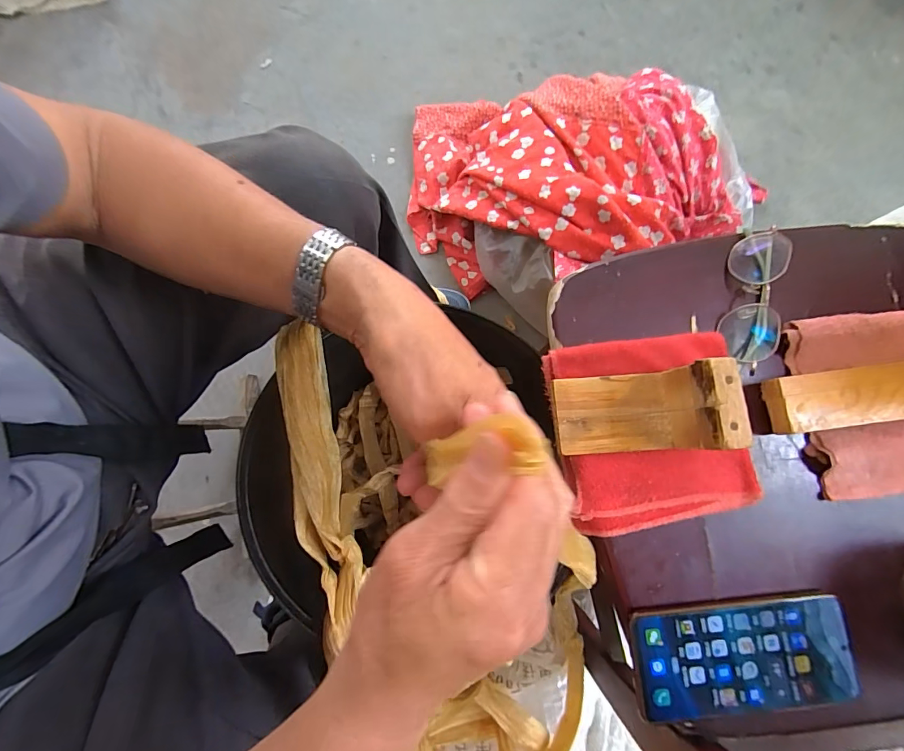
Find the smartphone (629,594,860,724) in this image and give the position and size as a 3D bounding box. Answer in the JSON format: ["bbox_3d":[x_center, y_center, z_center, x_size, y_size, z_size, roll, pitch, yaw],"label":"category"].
[{"bbox_3d":[0.219,0.213,0.318,0.161,0.008,0.075,-6,80,-1],"label":"smartphone"}]

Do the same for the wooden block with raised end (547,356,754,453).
[{"bbox_3d":[0.136,0.027,0.305,0.109,0.068,0.065,-2,80,-1],"label":"wooden block with raised end"}]

